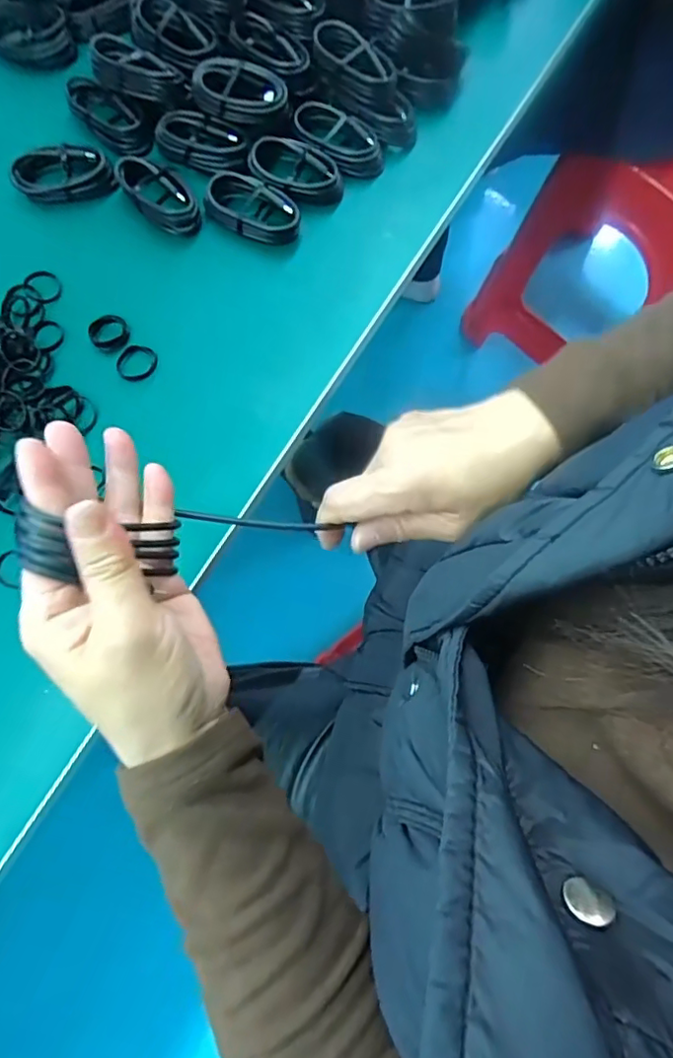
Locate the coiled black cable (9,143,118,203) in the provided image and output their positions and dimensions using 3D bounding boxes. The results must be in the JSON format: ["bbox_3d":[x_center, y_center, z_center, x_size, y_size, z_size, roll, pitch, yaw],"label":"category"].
[{"bbox_3d":[-0.204,-0.269,0.425,0.073,0.016,0.039,-6,75,-1],"label":"coiled black cable"}]

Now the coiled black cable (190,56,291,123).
[{"bbox_3d":[-0.071,-0.328,0.423,0.069,0.029,0.041,11,75,3],"label":"coiled black cable"}]

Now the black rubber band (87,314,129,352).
[{"bbox_3d":[-0.162,-0.140,0.403,0.027,0.010,0.026,0,75,0],"label":"black rubber band"}]

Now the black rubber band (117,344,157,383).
[{"bbox_3d":[-0.139,-0.116,0.397,0.025,0.008,0.029,37,78,9],"label":"black rubber band"}]

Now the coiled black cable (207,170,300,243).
[{"bbox_3d":[-0.062,-0.238,0.417,0.073,0.021,0.034,22,76,6],"label":"coiled black cable"}]

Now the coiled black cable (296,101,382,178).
[{"bbox_3d":[0.004,-0.301,0.436,0.068,0.024,0.041,41,79,10],"label":"coiled black cable"}]

